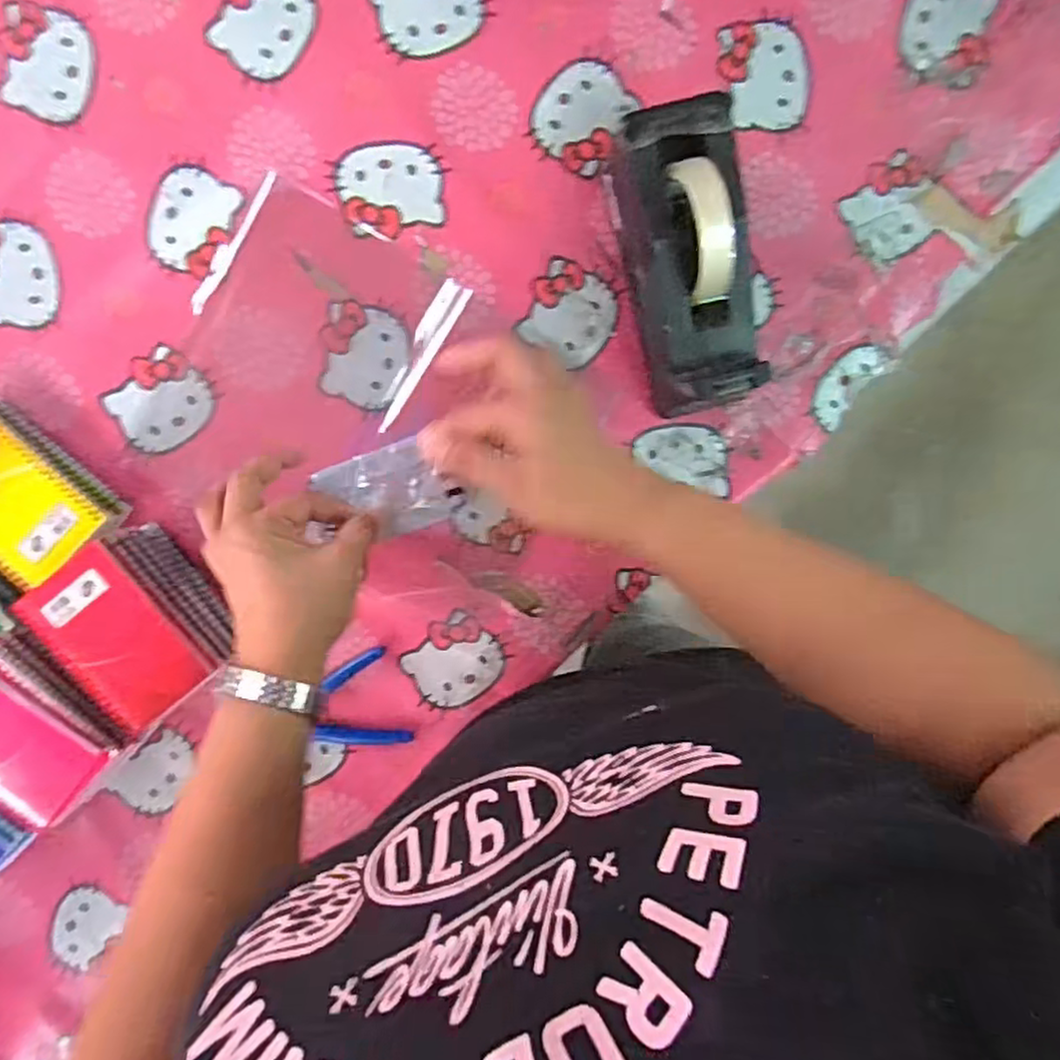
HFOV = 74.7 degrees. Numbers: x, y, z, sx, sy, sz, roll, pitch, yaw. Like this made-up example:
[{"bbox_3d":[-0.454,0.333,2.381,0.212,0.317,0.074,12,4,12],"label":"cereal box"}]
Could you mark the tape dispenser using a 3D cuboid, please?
[{"bbox_3d":[0.114,-0.189,0.500,0.078,0.122,0.198,-14,97,-1],"label":"tape dispenser"}]

